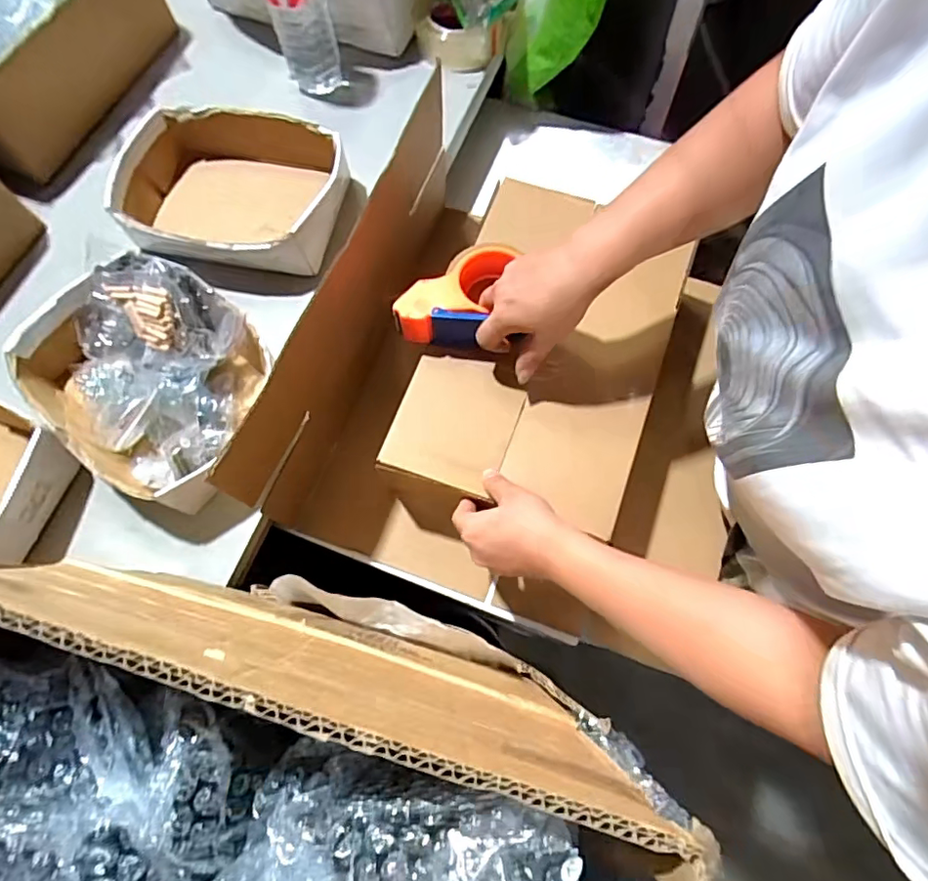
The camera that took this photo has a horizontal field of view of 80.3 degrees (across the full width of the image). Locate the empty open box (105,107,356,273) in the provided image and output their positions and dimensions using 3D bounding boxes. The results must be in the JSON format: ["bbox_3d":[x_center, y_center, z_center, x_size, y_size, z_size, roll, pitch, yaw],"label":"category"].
[{"bbox_3d":[-0.267,-0.282,0.640,0.247,0.069,0.184,8,71,5],"label":"empty open box"}]

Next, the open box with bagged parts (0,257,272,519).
[{"bbox_3d":[-0.315,-0.071,0.553,0.243,0.088,0.195,36,76,13],"label":"open box with bagged parts"}]

